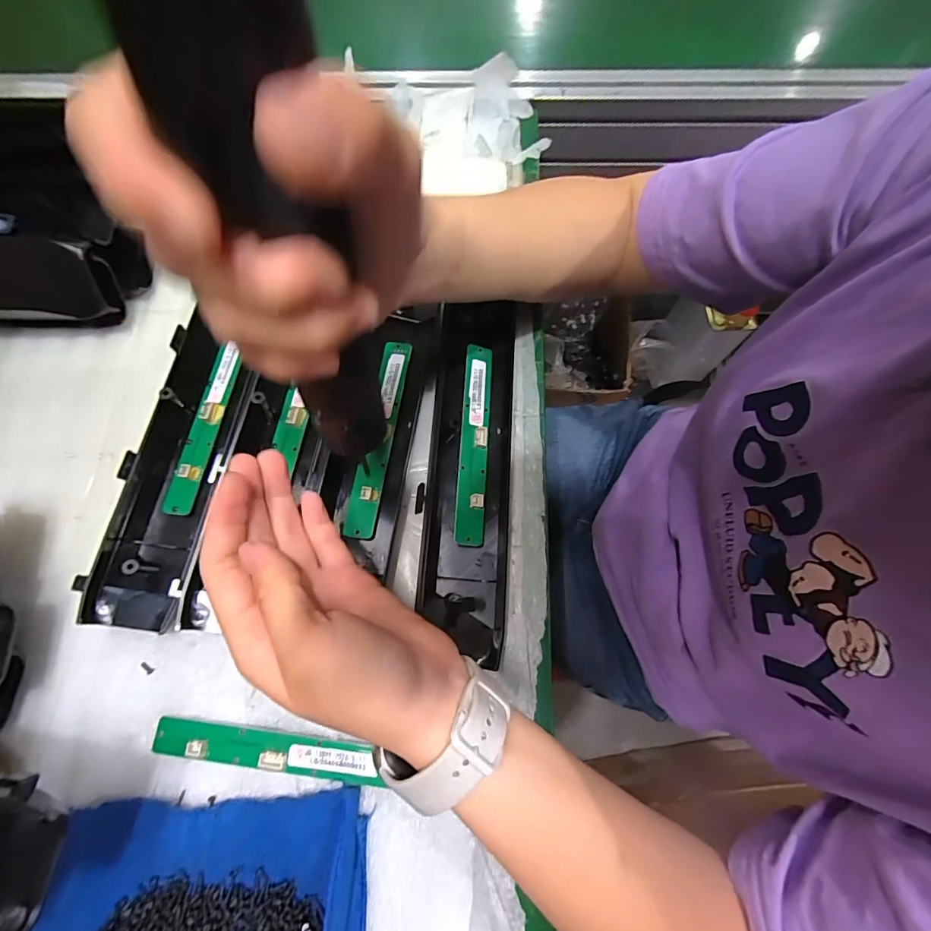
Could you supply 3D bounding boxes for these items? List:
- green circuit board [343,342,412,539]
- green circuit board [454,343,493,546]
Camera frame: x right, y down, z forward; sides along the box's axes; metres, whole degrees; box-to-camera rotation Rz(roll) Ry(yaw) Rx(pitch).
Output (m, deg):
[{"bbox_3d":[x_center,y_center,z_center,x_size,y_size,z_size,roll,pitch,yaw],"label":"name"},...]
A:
[{"bbox_3d":[-0.057,-0.021,0.292,0.019,0.011,0.136,8,72,3],"label":"green circuit board"},{"bbox_3d":[0.007,-0.018,0.289,0.019,0.009,0.137,9,73,-15],"label":"green circuit board"}]

